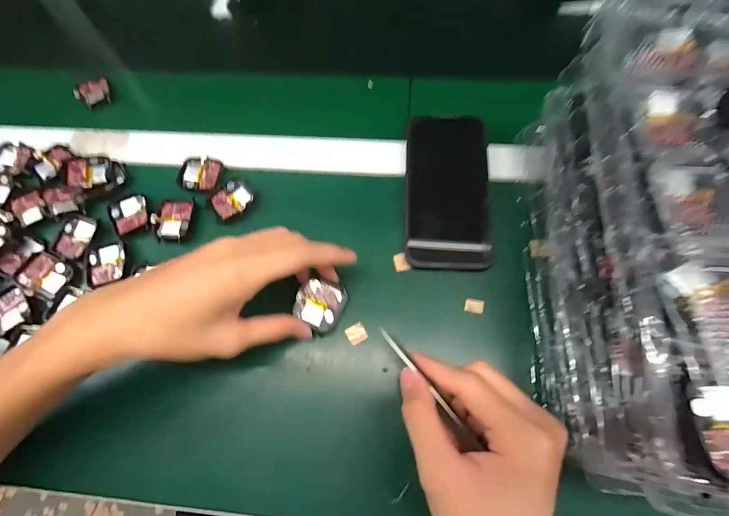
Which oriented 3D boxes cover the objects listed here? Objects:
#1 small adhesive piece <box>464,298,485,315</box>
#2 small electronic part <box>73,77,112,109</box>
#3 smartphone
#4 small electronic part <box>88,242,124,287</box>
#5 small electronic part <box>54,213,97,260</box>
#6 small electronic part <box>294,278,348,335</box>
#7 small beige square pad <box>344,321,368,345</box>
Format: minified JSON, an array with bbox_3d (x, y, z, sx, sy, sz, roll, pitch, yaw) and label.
[{"bbox_3d":[0.095,0.042,0.296,0.016,0.004,0.012,10,69,7],"label":"small adhesive piece"},{"bbox_3d":[-0.321,-0.196,0.409,0.037,0.015,0.033,-42,72,-13],"label":"small electronic part"},{"bbox_3d":[0.079,-0.067,0.323,0.077,0.013,0.154,4,69,4],"label":"smartphone"},{"bbox_3d":[-0.243,0.005,0.323,0.030,0.005,0.039,-16,68,-3],"label":"small electronic part"},{"bbox_3d":[-0.281,-0.021,0.334,0.032,0.006,0.042,15,70,9],"label":"small electronic part"},{"bbox_3d":[-0.038,0.039,0.291,0.037,0.015,0.041,19,71,10],"label":"small electronic part"},{"bbox_3d":[-0.007,0.064,0.291,0.016,0.004,0.015,-32,70,-9],"label":"small beige square pad"}]

